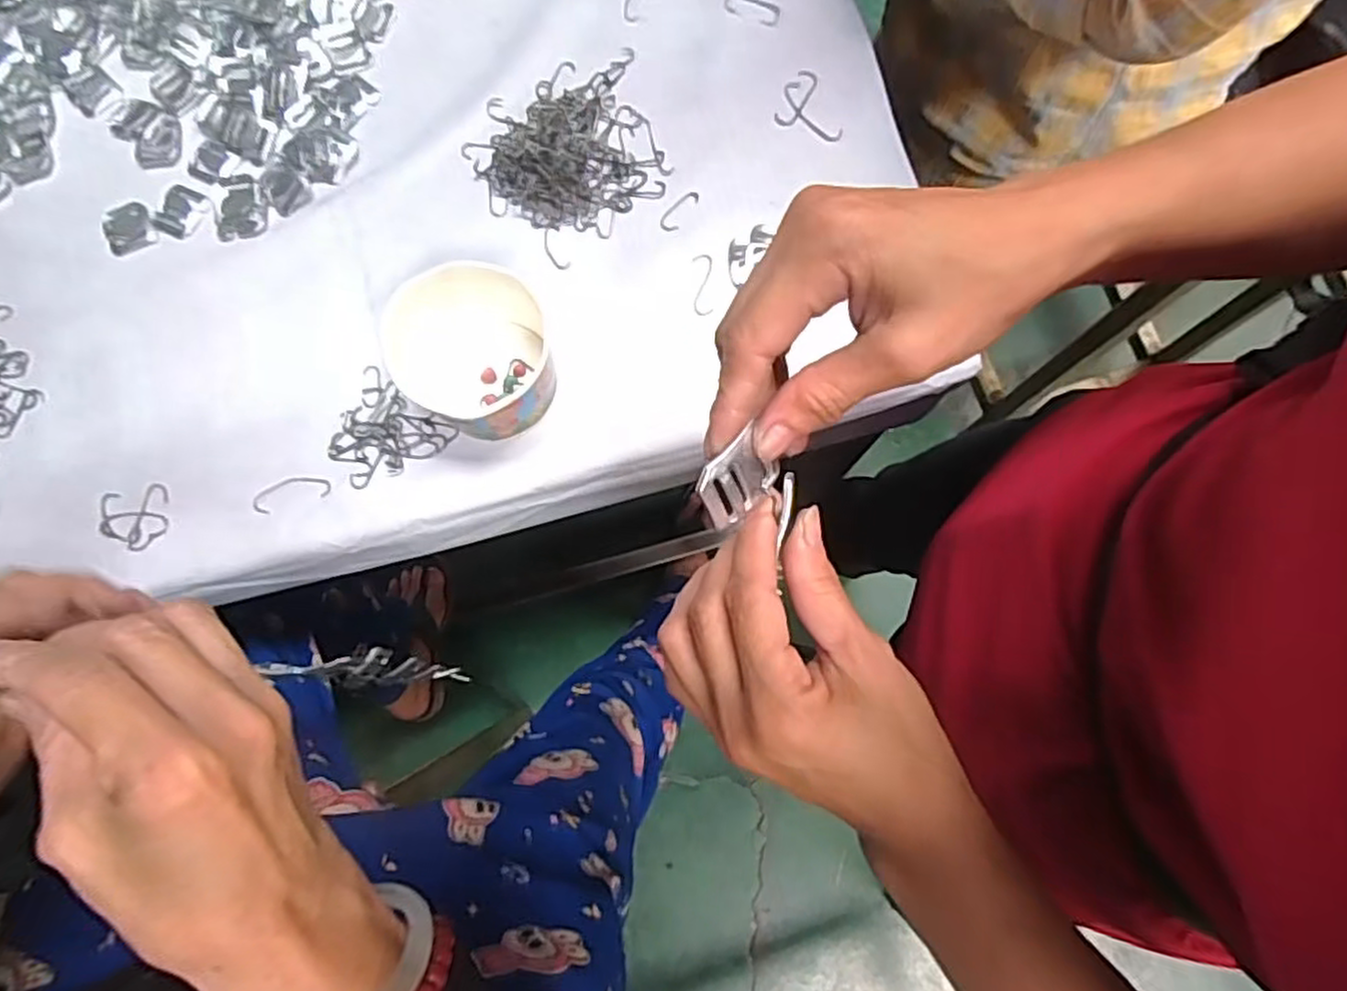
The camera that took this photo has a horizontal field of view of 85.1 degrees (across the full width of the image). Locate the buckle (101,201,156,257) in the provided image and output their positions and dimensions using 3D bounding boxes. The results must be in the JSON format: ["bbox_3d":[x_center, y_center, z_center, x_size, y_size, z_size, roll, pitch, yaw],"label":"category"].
[{"bbox_3d":[-0.375,-0.184,0.503,0.031,0.004,0.038,-26,79,-4],"label":"buckle"}]

